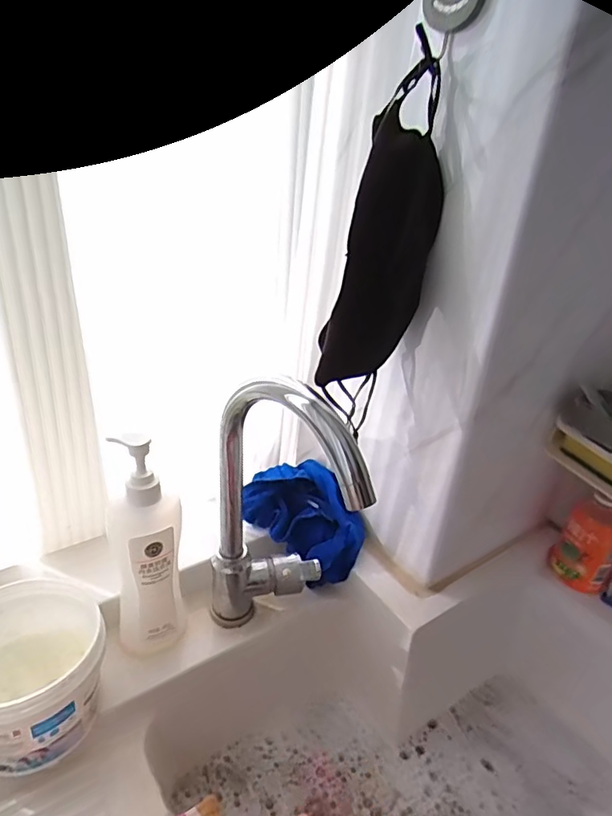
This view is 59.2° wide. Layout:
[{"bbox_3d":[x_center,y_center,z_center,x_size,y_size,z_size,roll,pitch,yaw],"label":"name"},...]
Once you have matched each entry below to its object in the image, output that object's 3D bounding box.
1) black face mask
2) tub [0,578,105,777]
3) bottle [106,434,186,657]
[{"bbox_3d":[0.072,-0.133,0.480,0.075,0.307,0.015,14,15,-3],"label":"black face mask"},{"bbox_3d":[-0.239,0.227,0.463,0.125,0.092,0.133,4,29,-2],"label":"tub"},{"bbox_3d":[-0.147,0.132,0.501,0.061,0.221,0.045,-3,30,-14],"label":"bottle"}]

